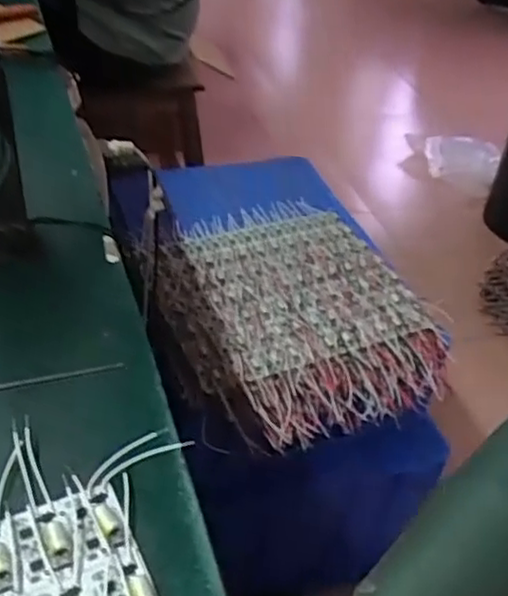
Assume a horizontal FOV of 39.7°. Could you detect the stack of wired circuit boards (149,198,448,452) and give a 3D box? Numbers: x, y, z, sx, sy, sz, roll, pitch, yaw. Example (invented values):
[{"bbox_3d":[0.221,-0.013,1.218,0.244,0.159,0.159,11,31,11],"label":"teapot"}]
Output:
[{"bbox_3d":[0.040,0.004,0.846,0.288,0.068,0.380,-18,38,-20],"label":"stack of wired circuit boards"}]

